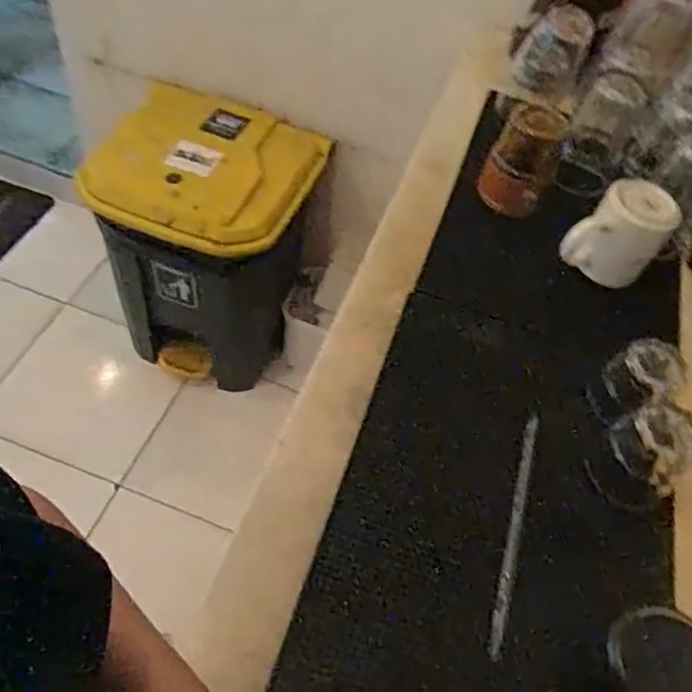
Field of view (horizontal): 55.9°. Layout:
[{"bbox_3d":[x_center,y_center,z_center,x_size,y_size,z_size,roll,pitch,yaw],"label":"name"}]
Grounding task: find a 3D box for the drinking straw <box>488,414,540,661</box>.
[{"bbox_3d":[0.142,0.152,0.548,0.010,0.014,0.207,14,57,10],"label":"drinking straw"}]

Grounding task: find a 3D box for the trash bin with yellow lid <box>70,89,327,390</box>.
[{"bbox_3d":[-0.273,-0.206,1.429,0.397,0.538,0.351,23,54,9],"label":"trash bin with yellow lid"}]

